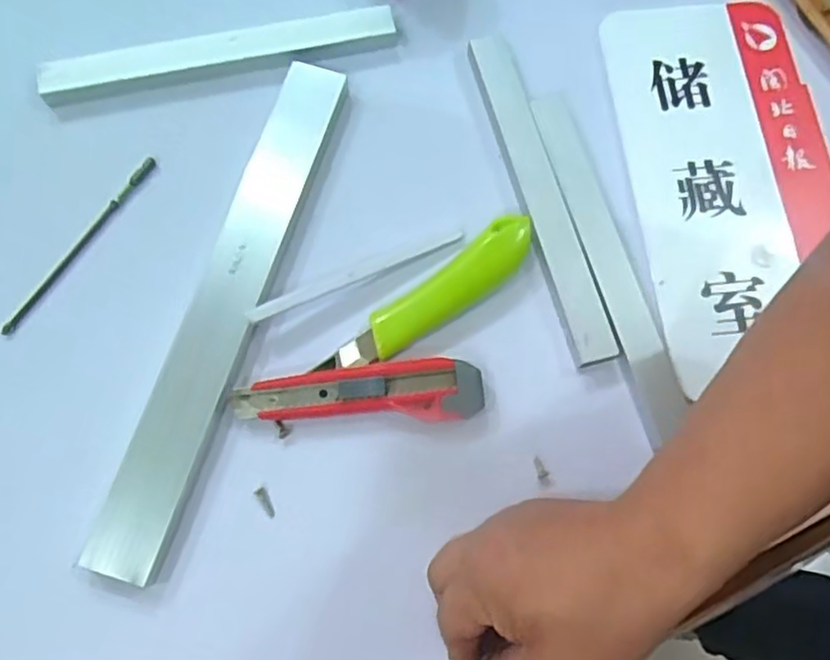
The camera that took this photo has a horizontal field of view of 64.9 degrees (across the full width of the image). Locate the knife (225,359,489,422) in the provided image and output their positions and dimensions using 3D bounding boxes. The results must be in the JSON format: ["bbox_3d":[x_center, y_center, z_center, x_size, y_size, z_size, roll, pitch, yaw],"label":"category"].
[{"bbox_3d":[-0.034,0.036,0.399,0.146,0.015,0.036,1,74,-1],"label":"knife"}]

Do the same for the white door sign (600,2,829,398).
[{"bbox_3d":[0.218,-0.108,0.450,0.138,0.006,0.279,-5,75,-1],"label":"white door sign"}]

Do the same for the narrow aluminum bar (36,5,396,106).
[{"bbox_3d":[-0.136,-0.193,0.451,0.242,0.015,0.026,-12,75,-5],"label":"narrow aluminum bar"}]

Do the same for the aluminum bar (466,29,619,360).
[{"bbox_3d":[0.082,-0.094,0.435,0.030,0.009,0.241,-16,75,-6],"label":"aluminum bar"}]

